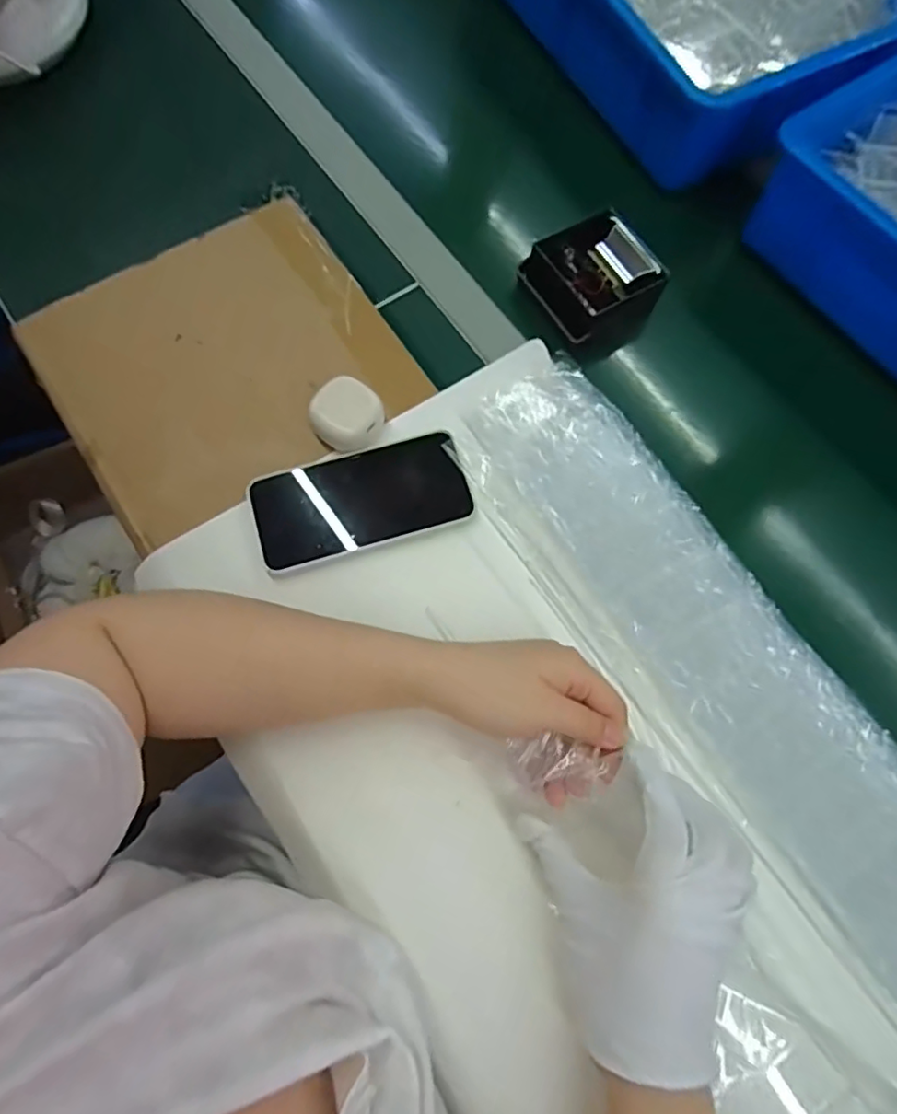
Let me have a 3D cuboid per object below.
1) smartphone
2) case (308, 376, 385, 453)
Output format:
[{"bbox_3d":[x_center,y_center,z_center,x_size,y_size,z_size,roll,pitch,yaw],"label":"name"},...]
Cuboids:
[{"bbox_3d":[-0.062,-0.041,0.412,0.150,0.011,0.074,-17,74,-7],"label":"smartphone"},{"bbox_3d":[-0.072,-0.102,0.417,0.047,0.030,0.044,29,74,7],"label":"case"}]

